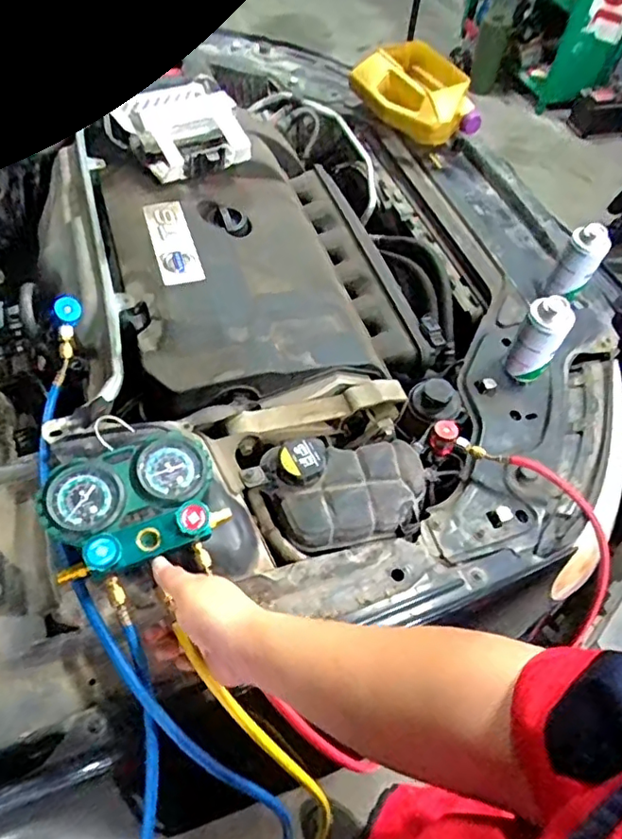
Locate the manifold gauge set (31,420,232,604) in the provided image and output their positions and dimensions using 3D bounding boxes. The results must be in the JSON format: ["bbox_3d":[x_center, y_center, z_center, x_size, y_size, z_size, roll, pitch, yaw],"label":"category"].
[{"bbox_3d":[-0.174,0.082,0.562,0.163,0.062,0.134,-22,60,-17],"label":"manifold gauge set"}]

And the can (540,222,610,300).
[{"bbox_3d":[0.469,-0.276,0.990,0.065,0.149,0.070,1,56,-2],"label":"can"}]

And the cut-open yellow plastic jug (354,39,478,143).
[{"bbox_3d":[0.236,-0.745,1.301,0.222,0.114,0.325,-26,61,-19],"label":"cut-open yellow plastic jug"}]

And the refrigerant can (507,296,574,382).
[{"bbox_3d":[0.343,-0.119,0.855,0.063,0.137,0.055,31,60,17],"label":"refrigerant can"}]

